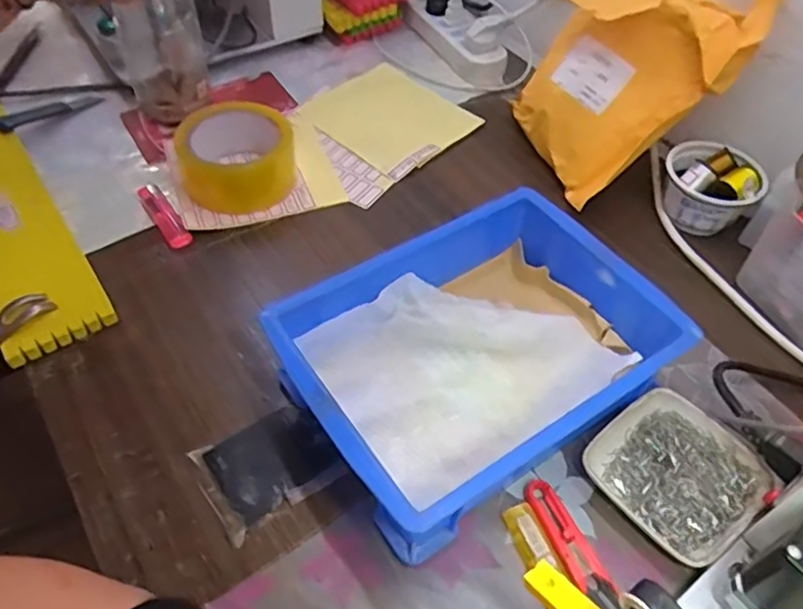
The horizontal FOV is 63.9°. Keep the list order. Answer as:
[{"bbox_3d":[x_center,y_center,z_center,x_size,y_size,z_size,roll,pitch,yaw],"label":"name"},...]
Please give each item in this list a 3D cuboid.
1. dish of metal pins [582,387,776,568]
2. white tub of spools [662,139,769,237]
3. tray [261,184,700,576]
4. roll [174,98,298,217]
[{"bbox_3d":[0.182,0.110,0.426,0.092,0.016,0.097,-31,58,-24],"label":"dish of metal pins"},{"bbox_3d":[0.275,-0.106,0.578,0.072,0.056,0.072,1,51,-1],"label":"white tub of spools"},{"bbox_3d":[0.054,0.035,0.450,0.243,0.075,0.175,-28,57,-22],"label":"tray"},{"bbox_3d":[-0.156,-0.141,0.615,0.105,0.067,0.105,1,51,-1],"label":"roll"}]

